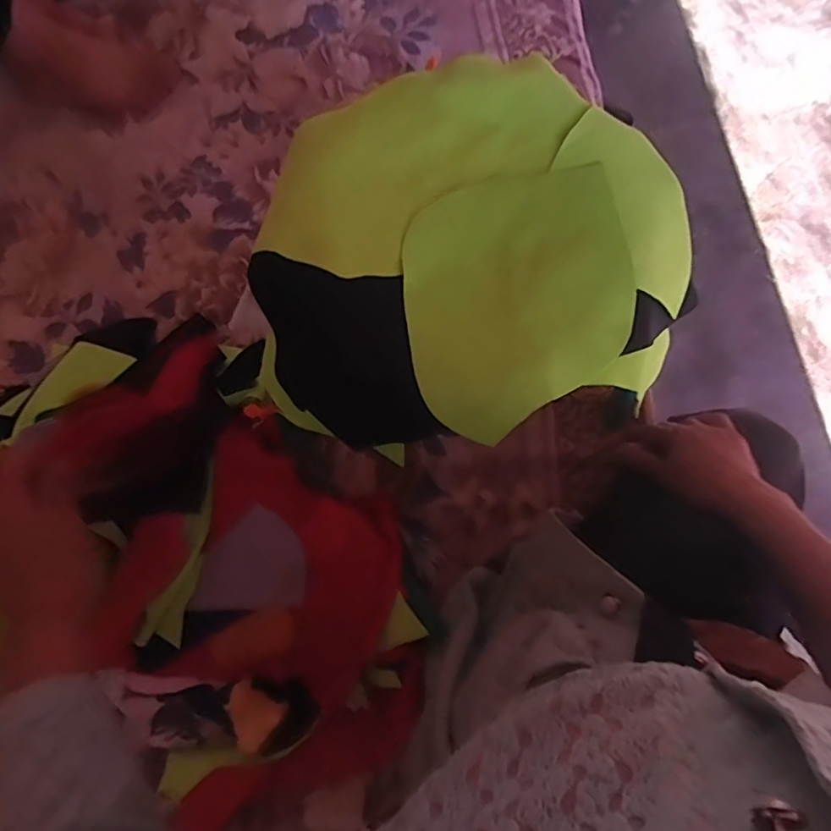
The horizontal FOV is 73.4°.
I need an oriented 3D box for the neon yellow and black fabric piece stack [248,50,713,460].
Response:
[{"bbox_3d":[0.037,-0.115,0.394,0.296,0.060,0.268,-10,72,1],"label":"neon yellow and black fabric piece stack"}]

